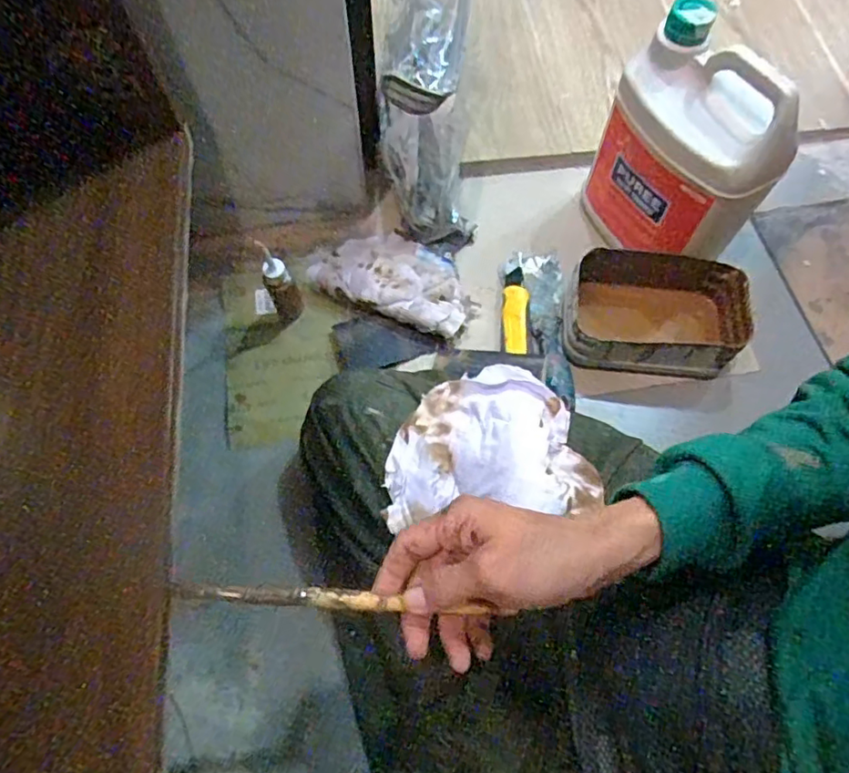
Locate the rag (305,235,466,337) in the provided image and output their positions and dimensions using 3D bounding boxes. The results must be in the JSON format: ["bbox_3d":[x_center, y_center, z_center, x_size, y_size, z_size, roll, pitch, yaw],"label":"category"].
[{"bbox_3d":[-0.033,-0.130,0.676,0.180,0.035,0.105,22,69,9],"label":"rag"}]

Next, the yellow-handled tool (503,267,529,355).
[{"bbox_3d":[0.102,-0.085,0.657,0.028,0.019,0.112,6,67,2],"label":"yellow-handled tool"}]

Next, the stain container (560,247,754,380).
[{"bbox_3d":[0.251,-0.076,0.632,0.189,0.073,0.116,11,67,4],"label":"stain container"}]

